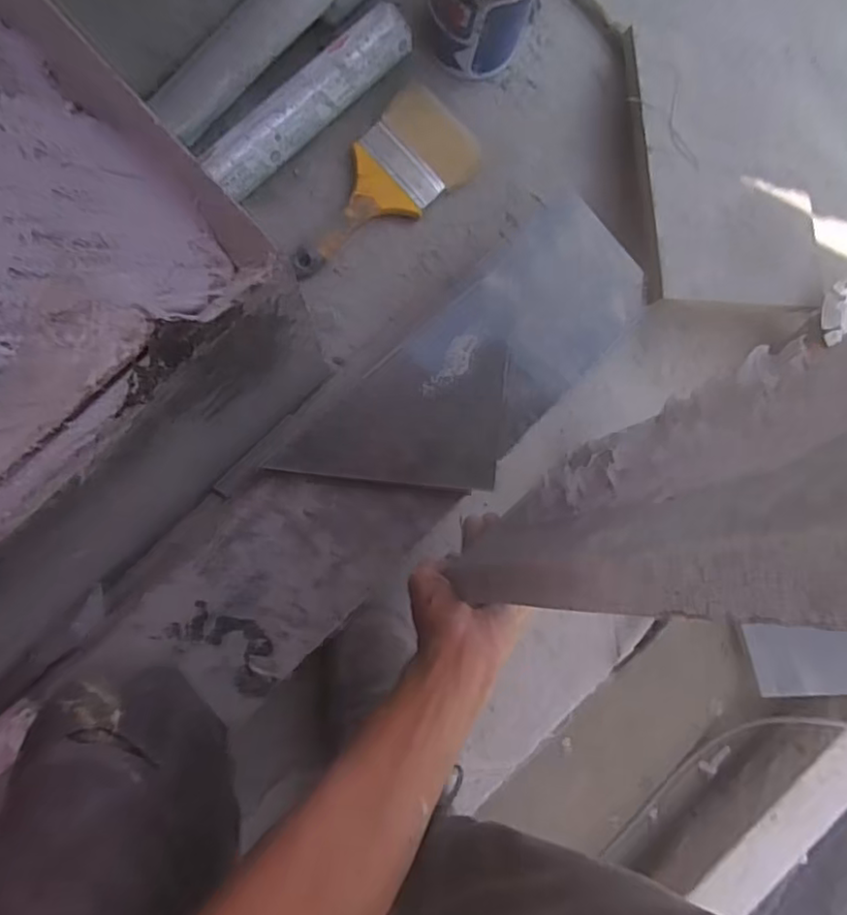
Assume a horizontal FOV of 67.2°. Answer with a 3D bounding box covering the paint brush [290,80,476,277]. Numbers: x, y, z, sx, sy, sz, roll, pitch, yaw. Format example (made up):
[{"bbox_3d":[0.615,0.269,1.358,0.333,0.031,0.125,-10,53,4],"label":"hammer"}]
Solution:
[{"bbox_3d":[-0.045,-0.259,0.629,0.099,0.025,0.212,43,86,-5],"label":"paint brush"}]

